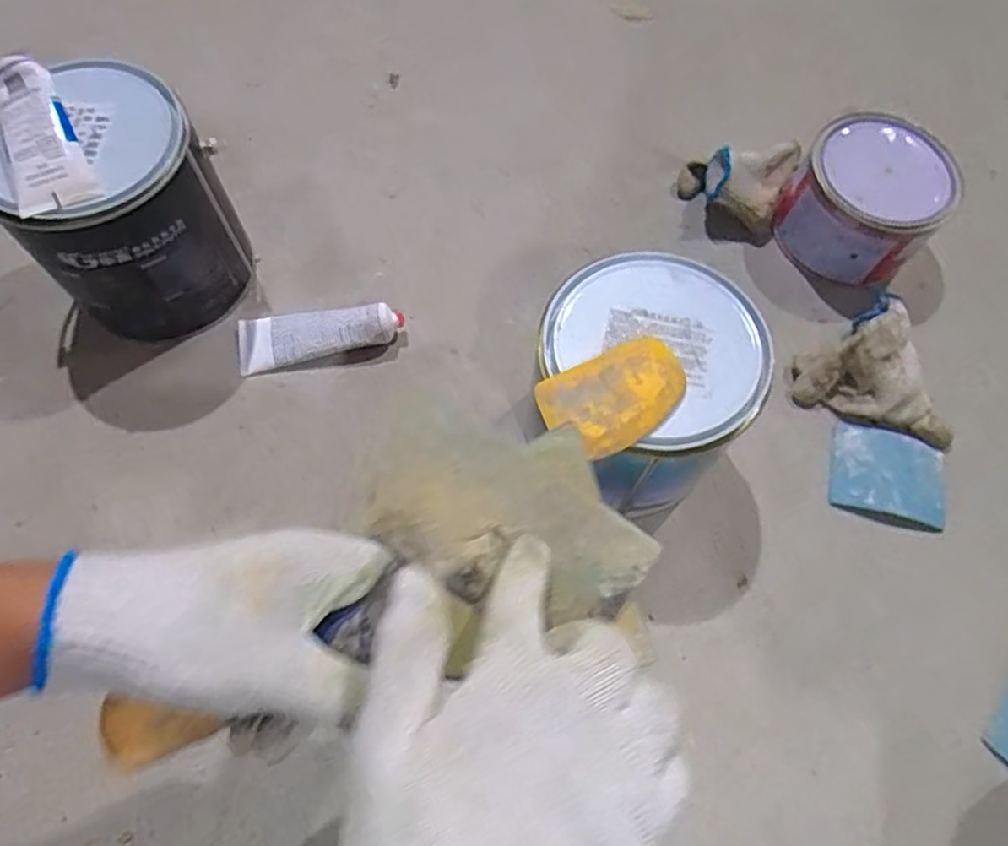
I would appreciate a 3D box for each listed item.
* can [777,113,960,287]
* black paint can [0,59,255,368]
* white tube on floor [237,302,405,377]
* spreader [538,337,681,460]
[{"bbox_3d":[0.338,-0.206,0.642,0.134,0.096,0.125,1,65,-2],"label":"can"},{"bbox_3d":[-0.312,-0.171,0.556,0.156,0.183,0.143,1,65,-2],"label":"black paint can"},{"bbox_3d":[-0.165,-0.082,0.604,0.143,0.033,0.046,-11,66,-7],"label":"white tube on floor"},{"bbox_3d":[0.074,-0.018,0.438,0.099,0.009,0.063,-25,68,-12],"label":"spreader"}]

